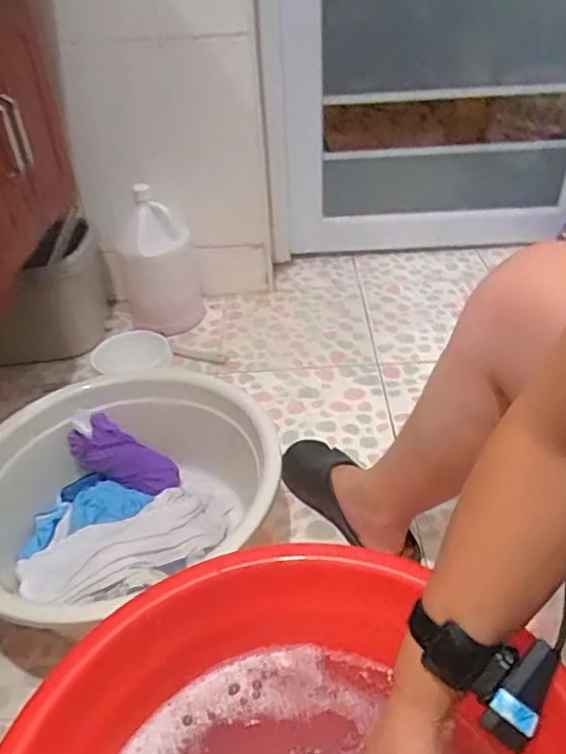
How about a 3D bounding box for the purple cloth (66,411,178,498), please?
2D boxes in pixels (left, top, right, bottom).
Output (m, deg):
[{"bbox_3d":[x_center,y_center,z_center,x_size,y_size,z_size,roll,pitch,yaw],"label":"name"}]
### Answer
[{"bbox_3d":[-0.216,0.111,0.814,0.151,0.024,0.071,29,71,-7],"label":"purple cloth"}]

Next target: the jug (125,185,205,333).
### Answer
[{"bbox_3d":[-0.238,-0.216,1.135,0.145,0.263,0.120,-12,40,-10],"label":"jug"}]

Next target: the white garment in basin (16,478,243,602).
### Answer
[{"bbox_3d":[-0.182,0.204,0.742,0.270,0.033,0.116,-26,44,-25],"label":"white garment in basin"}]

